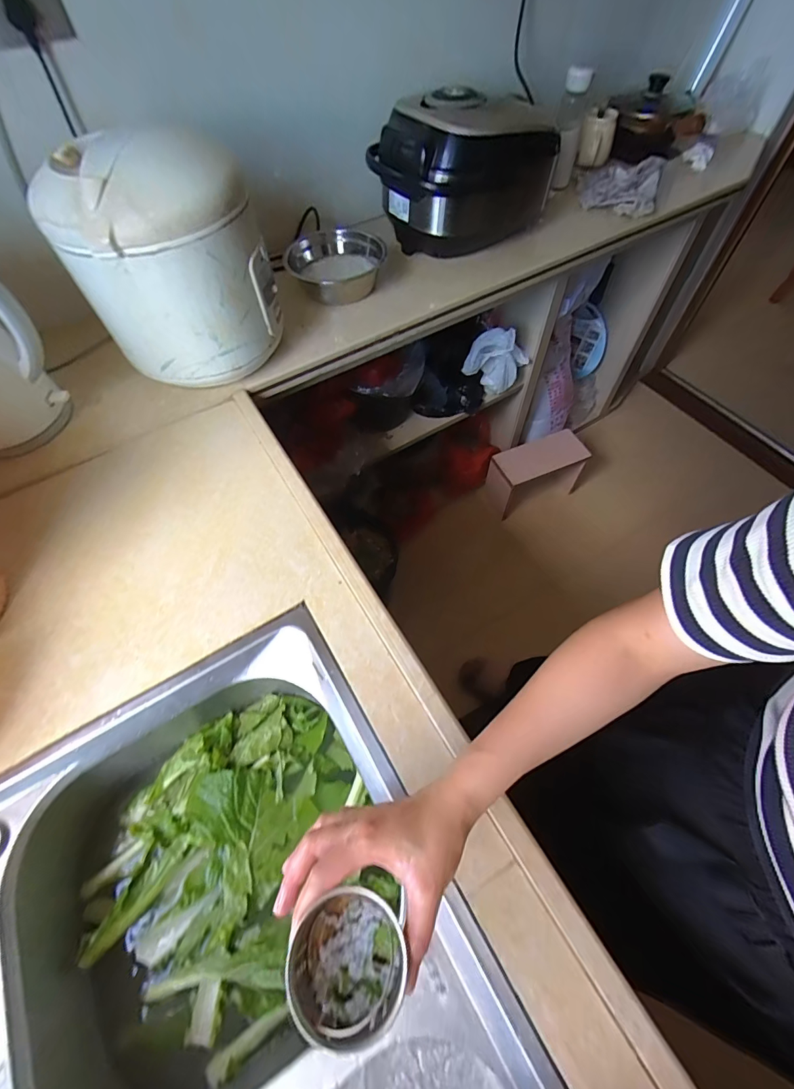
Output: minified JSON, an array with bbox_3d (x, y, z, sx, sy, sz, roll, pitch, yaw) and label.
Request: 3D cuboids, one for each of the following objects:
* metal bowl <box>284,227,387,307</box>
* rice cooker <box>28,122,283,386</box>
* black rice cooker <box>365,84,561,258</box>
[{"bbox_3d":[-0.121,-0.541,0.823,0.160,0.069,0.176,-1,60,1],"label":"metal bowl"},{"bbox_3d":[-0.326,-0.407,0.616,0.220,0.252,0.244,36,67,20],"label":"rice cooker"},{"bbox_3d":[0.129,-0.754,0.851,0.315,0.222,0.267,-40,66,-20],"label":"black rice cooker"}]

